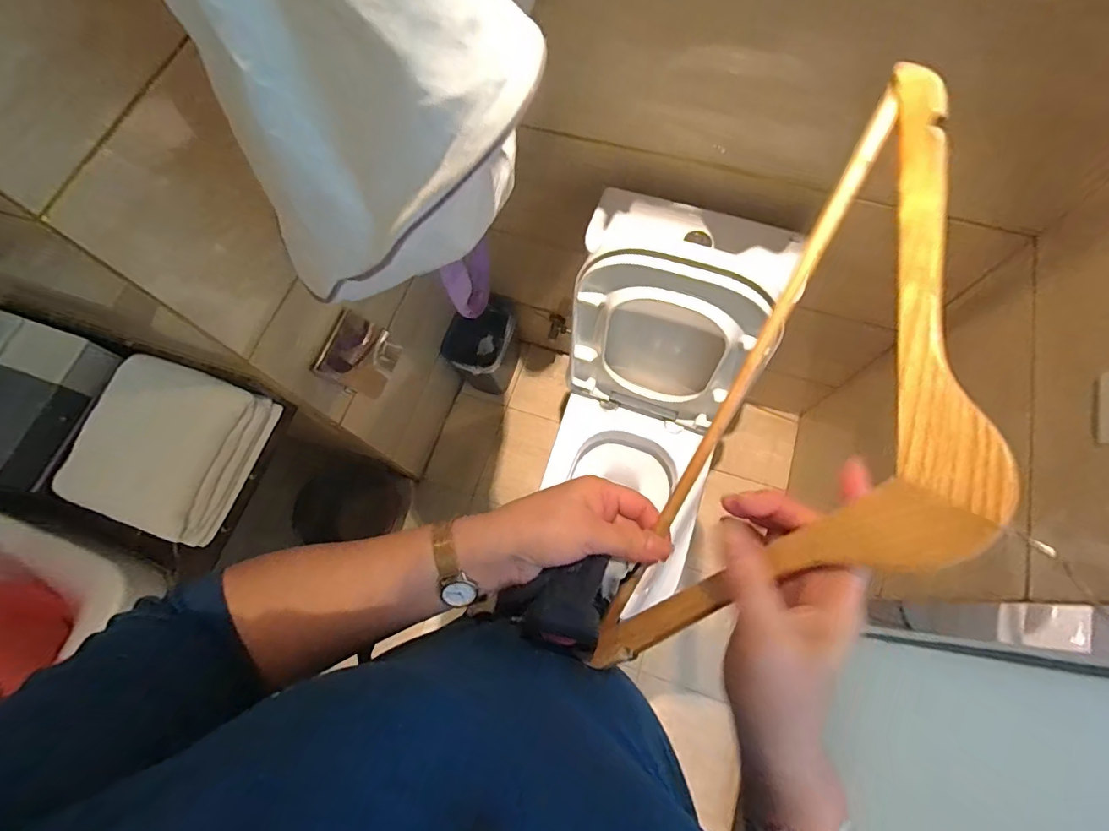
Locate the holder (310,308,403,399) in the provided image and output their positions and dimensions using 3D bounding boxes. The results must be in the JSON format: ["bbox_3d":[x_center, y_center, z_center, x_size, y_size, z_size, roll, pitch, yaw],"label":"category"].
[{"bbox_3d":[-0.361,-0.119,0.932,0.078,0.135,0.151,16,72,8],"label":"holder"}]

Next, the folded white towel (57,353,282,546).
[{"bbox_3d":[-0.623,0.055,0.797,0.226,0.100,0.256,17,73,8],"label":"folded white towel"}]

